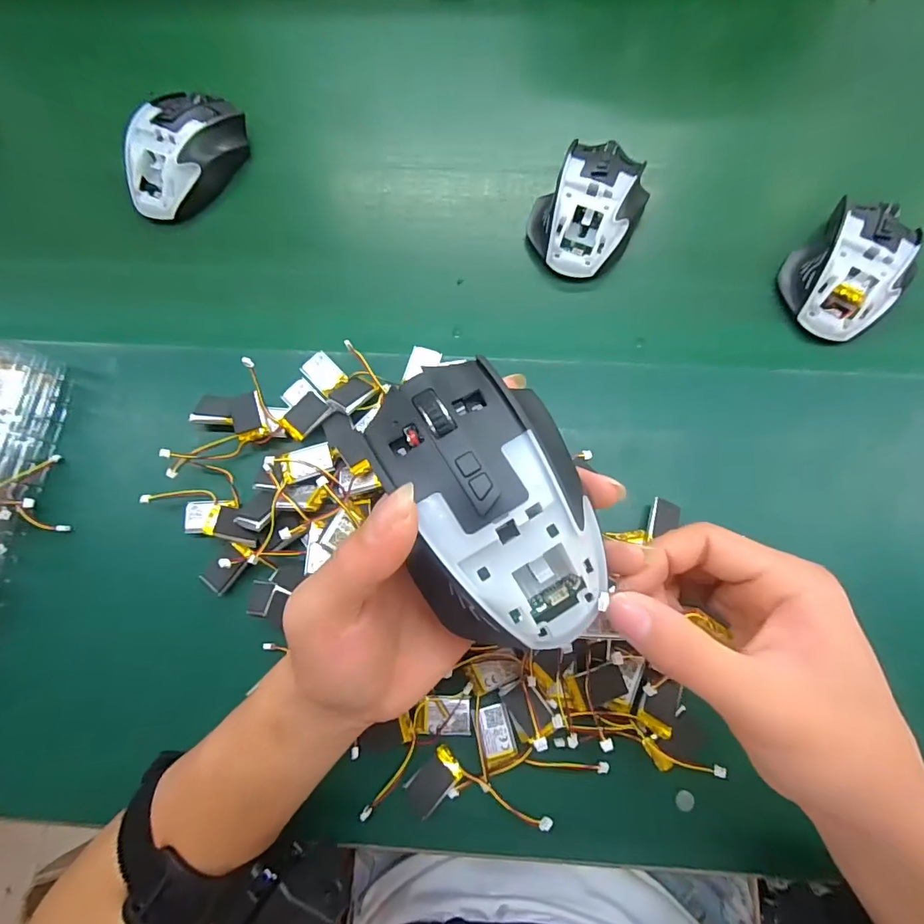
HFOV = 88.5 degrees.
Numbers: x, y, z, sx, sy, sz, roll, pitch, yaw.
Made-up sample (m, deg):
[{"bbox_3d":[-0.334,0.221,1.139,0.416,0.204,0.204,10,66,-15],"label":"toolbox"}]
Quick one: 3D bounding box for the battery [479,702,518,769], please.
[{"bbox_3d":[0.020,0.153,0.266,0.017,0.004,0.029,-16,75,-2],"label":"battery"}]

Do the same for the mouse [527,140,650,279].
[{"bbox_3d":[0.093,-0.189,0.352,0.072,0.039,0.098,28,78,8],"label":"mouse"}]

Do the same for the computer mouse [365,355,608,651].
[{"bbox_3d":[0.009,0.017,0.178,0.073,0.042,0.109,-20,76,-3],"label":"computer mouse"}]

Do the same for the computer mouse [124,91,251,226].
[{"bbox_3d":[-0.223,-0.246,0.378,0.065,0.041,0.117,26,78,8],"label":"computer mouse"}]

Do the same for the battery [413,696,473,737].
[{"bbox_3d":[-0.011,0.144,0.269,0.032,0.004,0.020,1,75,2],"label":"battery"}]

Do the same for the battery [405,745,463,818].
[{"bbox_3d":[-0.016,0.178,0.263,0.020,0.004,0.034,43,81,11],"label":"battery"}]

